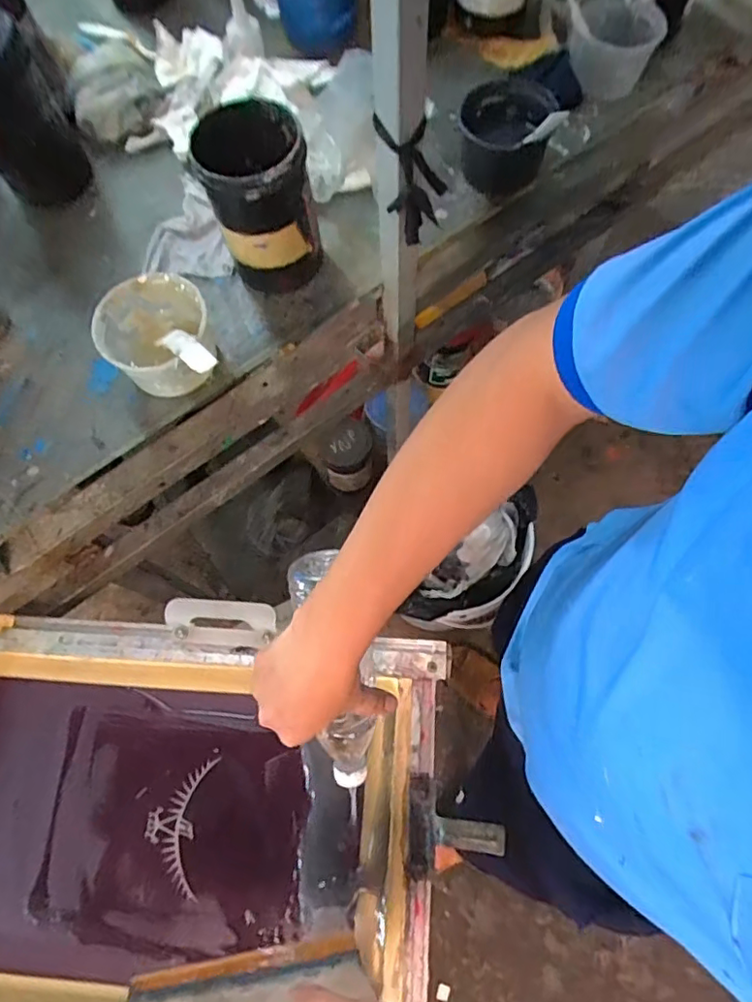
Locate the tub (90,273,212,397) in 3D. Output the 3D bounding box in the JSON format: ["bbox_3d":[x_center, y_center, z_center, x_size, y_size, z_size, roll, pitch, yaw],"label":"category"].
[{"bbox_3d":[-0.232,-0.174,0.601,0.103,0.070,0.108,-1,71,2],"label":"tub"}]

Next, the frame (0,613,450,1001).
[{"bbox_3d":[-0.226,0.321,0.562,0.560,0.049,0.395,5,71,4],"label":"frame"}]

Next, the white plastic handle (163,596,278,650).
[{"bbox_3d":[-0.166,0.131,0.606,0.115,0.032,0.045,3,71,3],"label":"white plastic handle"}]

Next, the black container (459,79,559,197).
[{"bbox_3d":[0.156,-0.442,0.703,0.107,0.088,0.121,20,73,8],"label":"black container"}]

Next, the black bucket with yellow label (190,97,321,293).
[{"bbox_3d":[-0.116,-0.310,0.595,0.096,0.154,0.103,-1,71,2],"label":"black bucket with yellow label"}]

